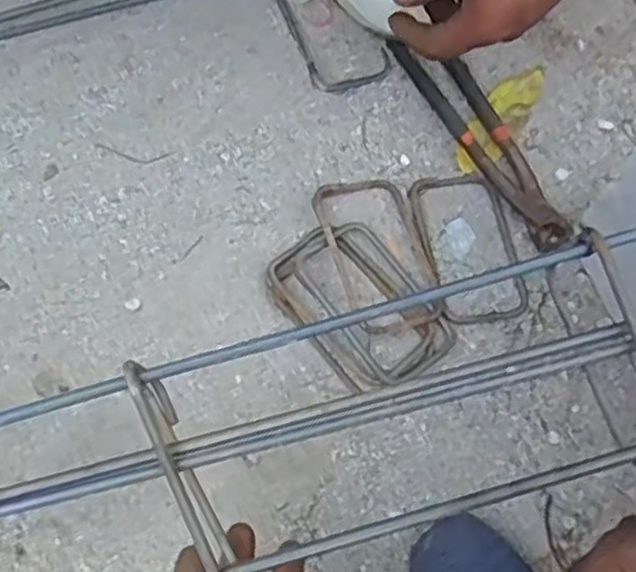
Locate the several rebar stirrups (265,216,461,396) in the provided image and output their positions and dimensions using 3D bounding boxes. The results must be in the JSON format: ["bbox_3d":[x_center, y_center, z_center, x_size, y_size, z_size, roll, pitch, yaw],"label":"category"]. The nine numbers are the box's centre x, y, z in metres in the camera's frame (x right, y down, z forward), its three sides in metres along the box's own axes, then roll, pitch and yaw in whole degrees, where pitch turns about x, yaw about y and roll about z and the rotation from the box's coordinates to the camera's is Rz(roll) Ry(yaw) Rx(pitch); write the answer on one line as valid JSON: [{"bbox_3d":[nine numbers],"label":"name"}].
[{"bbox_3d":[0.031,0.012,0.554,0.087,0.020,0.125,-38,75,-11],"label":"several rebar stirrups"}]

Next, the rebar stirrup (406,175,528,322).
[{"bbox_3d":[0.112,-0.032,0.588,0.074,0.014,0.121,-13,72,-4],"label":"rebar stirrup"}]

